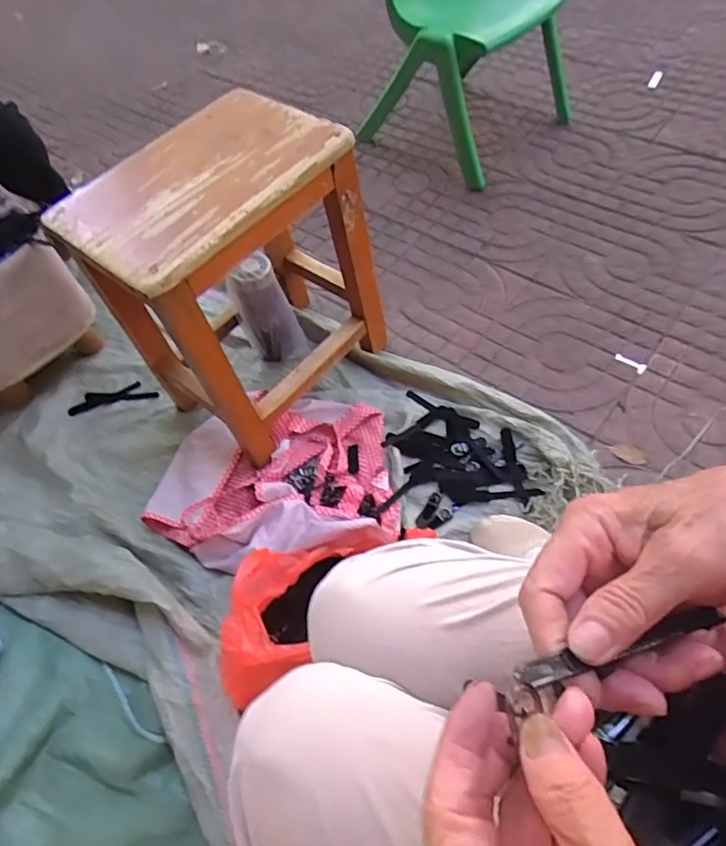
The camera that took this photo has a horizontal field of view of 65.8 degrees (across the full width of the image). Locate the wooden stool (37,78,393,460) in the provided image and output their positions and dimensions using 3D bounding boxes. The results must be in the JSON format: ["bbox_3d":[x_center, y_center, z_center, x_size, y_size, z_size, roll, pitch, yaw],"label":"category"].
[{"bbox_3d":[-0.167,-0.193,0.820,0.245,0.370,0.320,36,69,25],"label":"wooden stool"}]

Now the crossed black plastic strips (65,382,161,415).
[{"bbox_3d":[-0.441,-0.046,0.990,0.155,0.014,0.042,-14,58,0],"label":"crossed black plastic strips"}]

